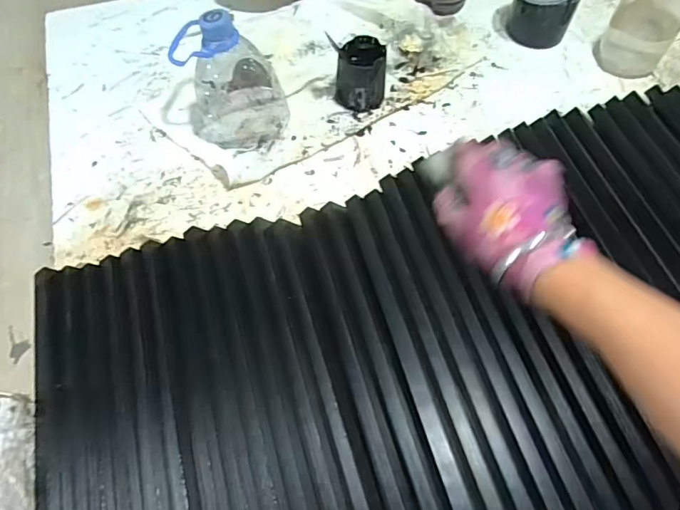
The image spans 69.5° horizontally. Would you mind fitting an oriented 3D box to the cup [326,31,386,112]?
[{"bbox_3d":[0.021,-0.208,0.569,0.060,0.069,0.061,0,61,0],"label":"cup"}]

